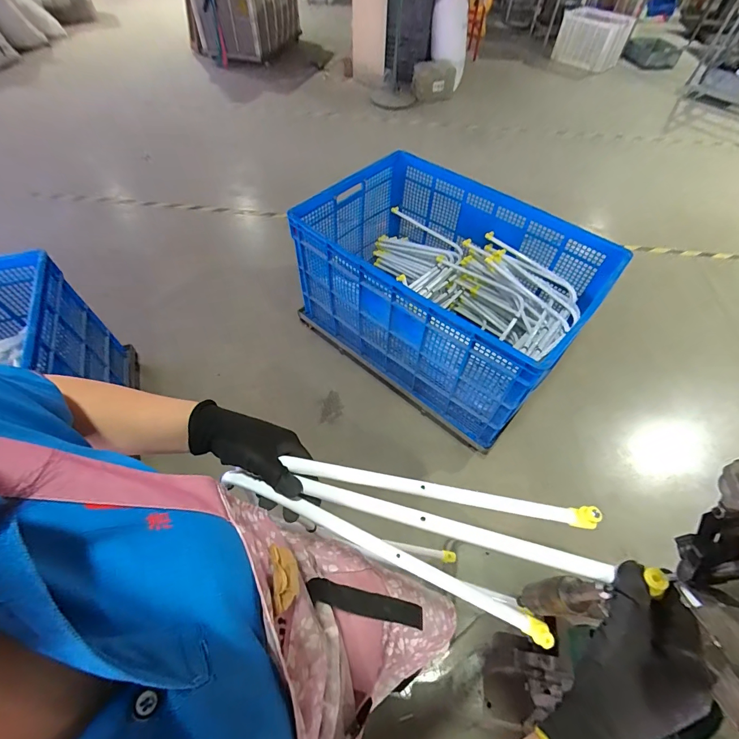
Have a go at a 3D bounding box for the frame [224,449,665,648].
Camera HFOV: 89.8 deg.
[{"bbox_3d":[0.049,0.170,0.403,0.393,0.161,0.126,15,56,0],"label":"frame"}]

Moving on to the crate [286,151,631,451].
[{"bbox_3d":[0.278,-0.326,1.536,1.054,0.613,0.692,33,61,19],"label":"crate"}]

